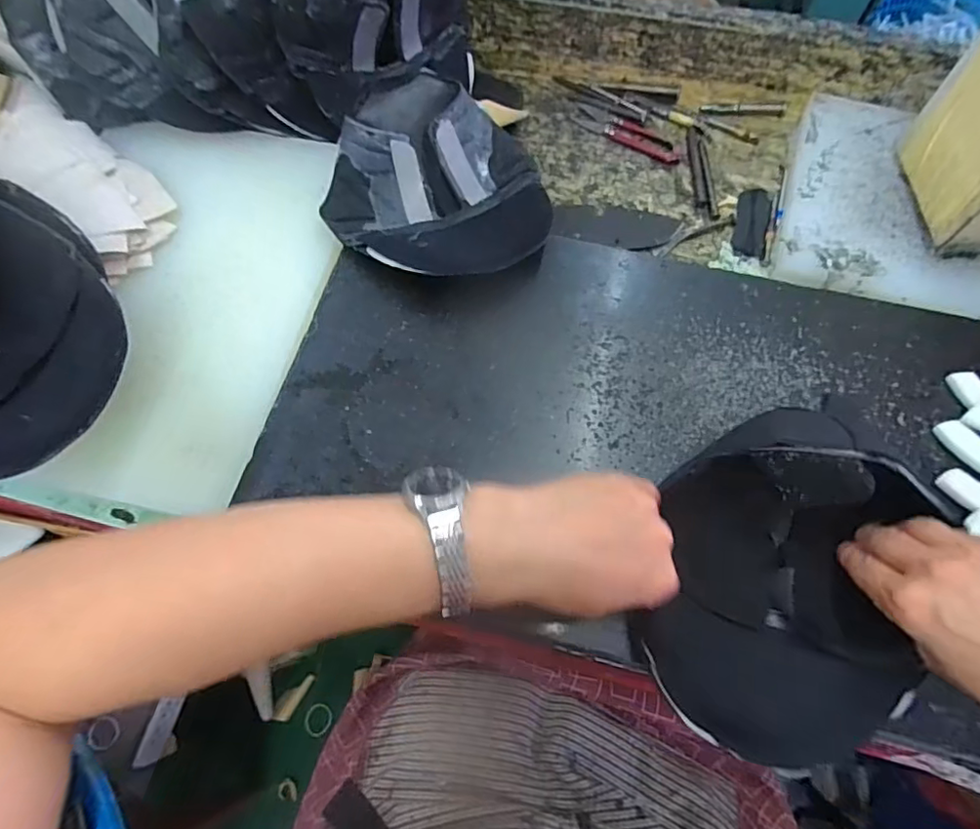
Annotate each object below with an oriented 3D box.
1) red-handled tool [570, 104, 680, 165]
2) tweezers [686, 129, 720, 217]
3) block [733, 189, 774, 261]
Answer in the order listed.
[{"bbox_3d":[0.132,-0.269,0.534,0.111,0.006,0.028,30,72,13],"label":"red-handled tool"},{"bbox_3d":[0.192,-0.219,0.502,0.020,0.004,0.103,0,68,1],"label":"tweezers"},{"bbox_3d":[0.232,-0.172,0.493,0.030,0.004,0.076,16,69,8],"label":"block"}]

